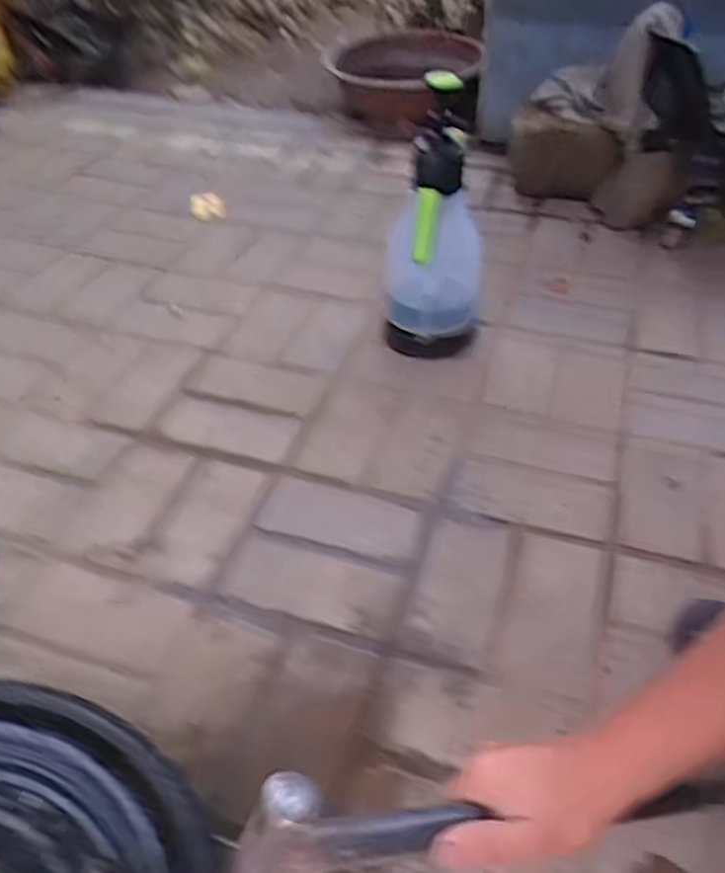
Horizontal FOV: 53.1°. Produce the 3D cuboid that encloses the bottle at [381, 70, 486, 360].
[{"bbox_3d":[0.098,-0.269,0.961,0.127,0.364,0.127,8,44,6],"label":"bottle"}]

